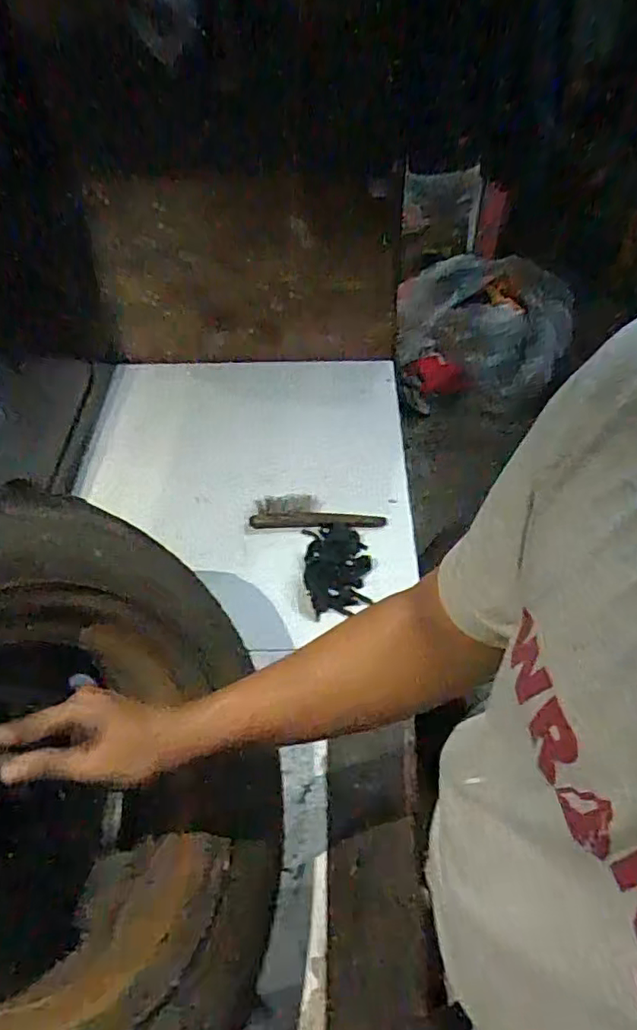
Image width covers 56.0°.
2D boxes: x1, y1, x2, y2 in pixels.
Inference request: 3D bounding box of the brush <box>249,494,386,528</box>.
[{"bbox_3d":[-0.002,-0.010,0.937,0.202,0.021,0.065,-3,50,2],"label":"brush"}]

